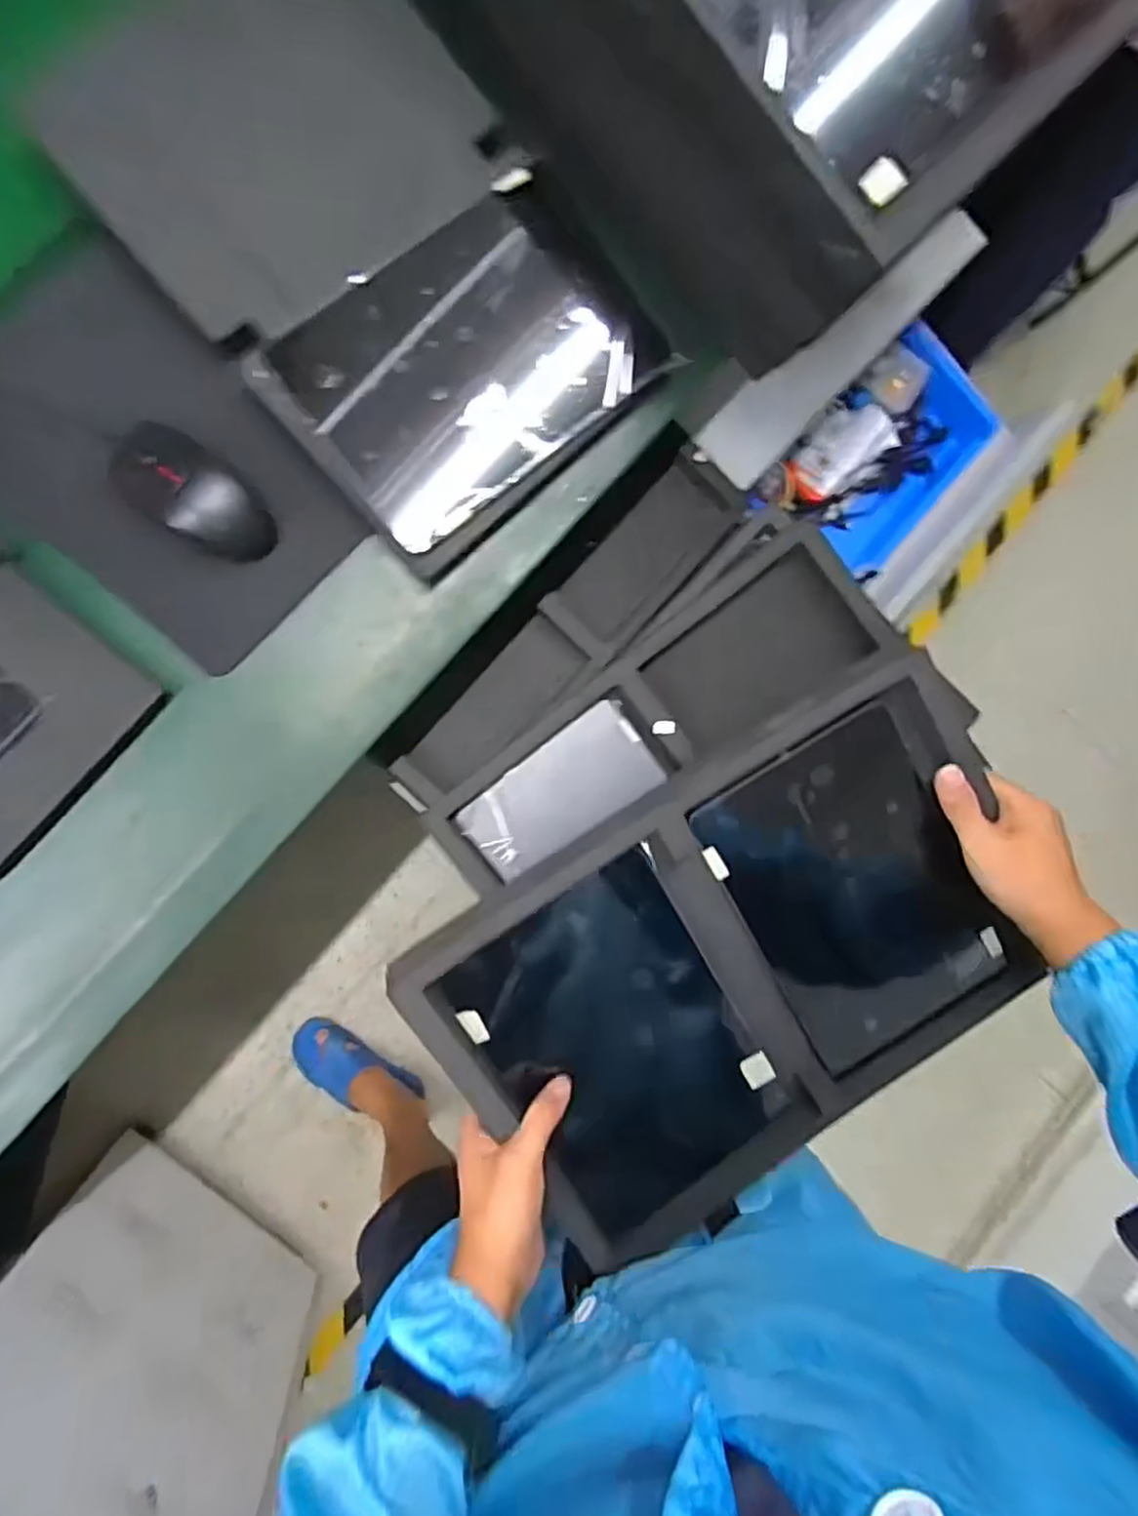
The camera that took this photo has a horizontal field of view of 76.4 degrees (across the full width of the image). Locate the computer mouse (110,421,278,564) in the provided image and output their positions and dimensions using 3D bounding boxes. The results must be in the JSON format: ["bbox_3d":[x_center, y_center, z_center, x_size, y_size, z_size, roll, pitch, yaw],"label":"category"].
[{"bbox_3d":[-0.267,-0.187,0.507,0.119,0.032,0.060,37,86,-8],"label":"computer mouse"}]

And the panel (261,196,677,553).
[{"bbox_3d":[-0.069,-0.281,0.517,0.232,0.012,0.162,-38,104,-4],"label":"panel"}]

